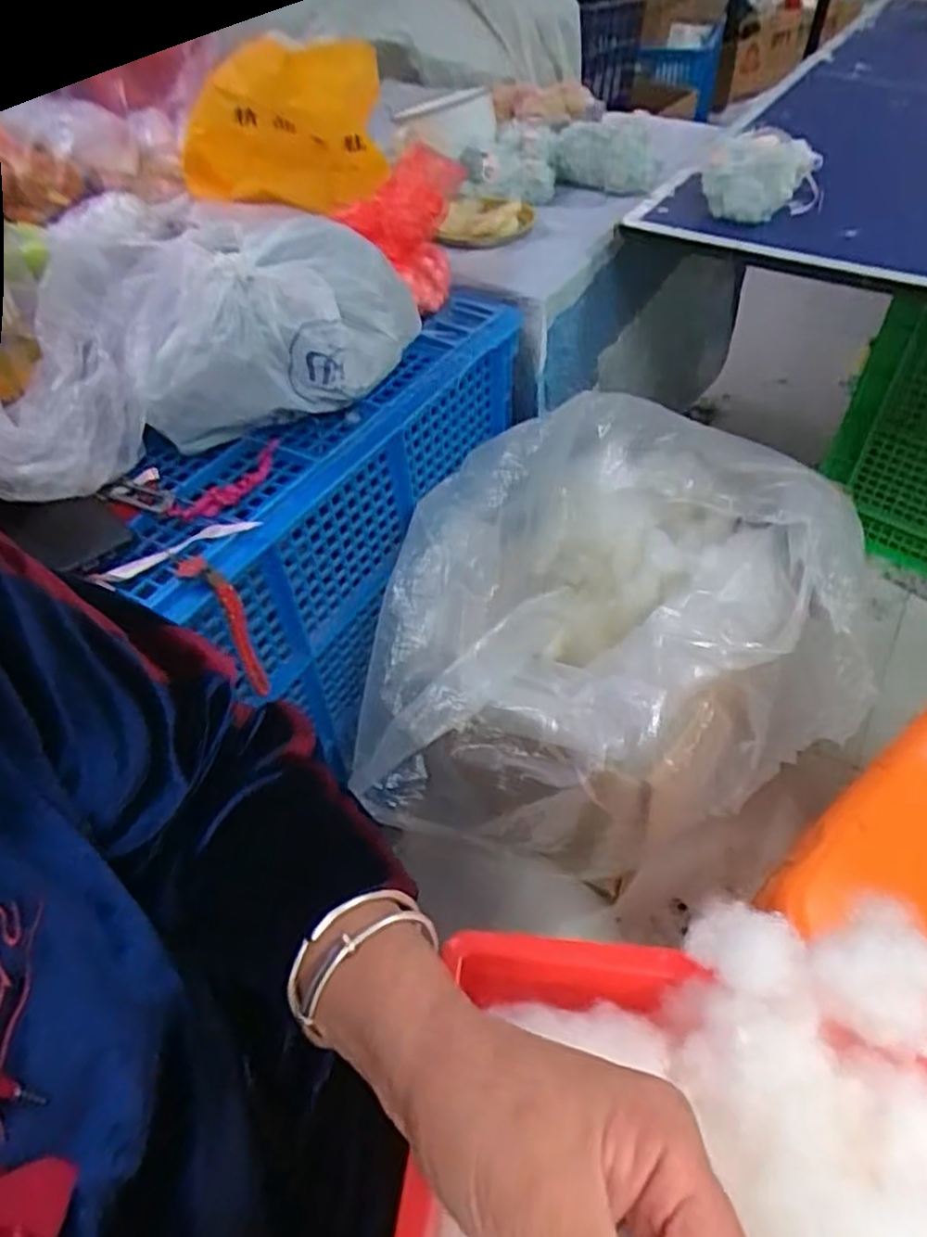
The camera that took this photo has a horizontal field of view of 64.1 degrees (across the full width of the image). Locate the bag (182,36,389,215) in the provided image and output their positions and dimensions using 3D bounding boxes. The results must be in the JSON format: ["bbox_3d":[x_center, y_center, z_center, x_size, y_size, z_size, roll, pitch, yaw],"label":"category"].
[{"bbox_3d":[-0.202,-0.519,0.790,0.222,0.157,0.072,-1,48,2],"label":"bag"}]

